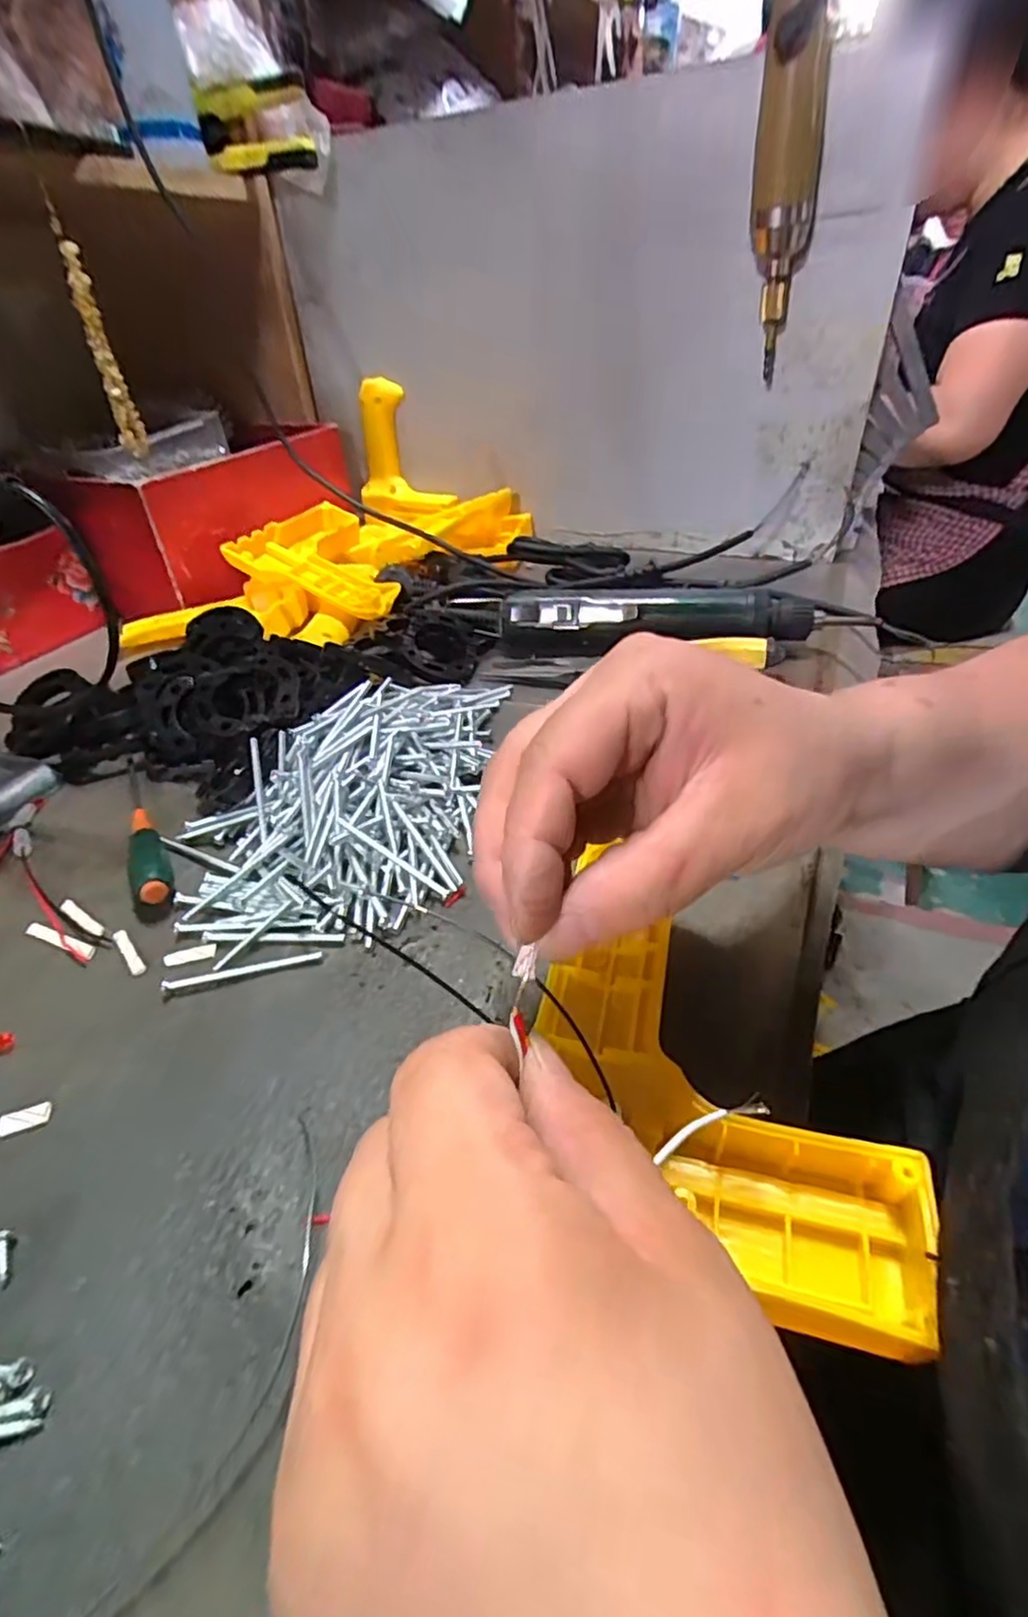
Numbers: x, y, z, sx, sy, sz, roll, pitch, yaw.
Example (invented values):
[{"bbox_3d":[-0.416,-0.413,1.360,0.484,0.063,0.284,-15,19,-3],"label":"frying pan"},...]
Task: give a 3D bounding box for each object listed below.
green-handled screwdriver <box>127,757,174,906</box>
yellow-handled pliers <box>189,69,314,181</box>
[{"bbox_3d":[-0.189,0.004,0.339,0.016,0.013,0.144,-20,41,-20],"label":"green-handled screwdriver"},{"bbox_3d":[-0.215,-0.573,0.558,0.100,0.061,0.025,2,23,12],"label":"yellow-handled pliers"}]

